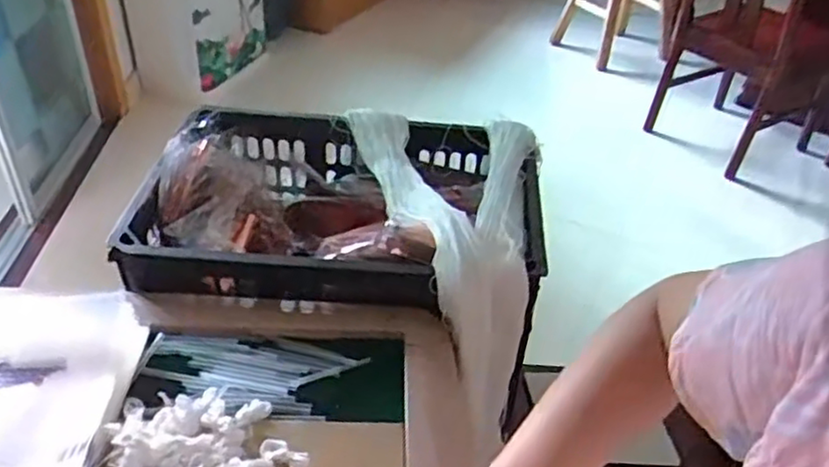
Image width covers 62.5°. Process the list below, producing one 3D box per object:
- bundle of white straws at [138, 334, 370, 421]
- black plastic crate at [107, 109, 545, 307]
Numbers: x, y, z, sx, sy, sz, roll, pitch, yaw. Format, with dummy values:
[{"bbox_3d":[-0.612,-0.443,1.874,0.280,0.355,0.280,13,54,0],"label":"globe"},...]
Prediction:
[{"bbox_3d":[-0.153,0.127,0.626,0.194,0.014,0.085,7,37,4],"label":"bundle of white straws"},{"bbox_3d":[-0.081,-0.023,0.814,0.437,0.126,0.305,5,37,1],"label":"black plastic crate"}]

